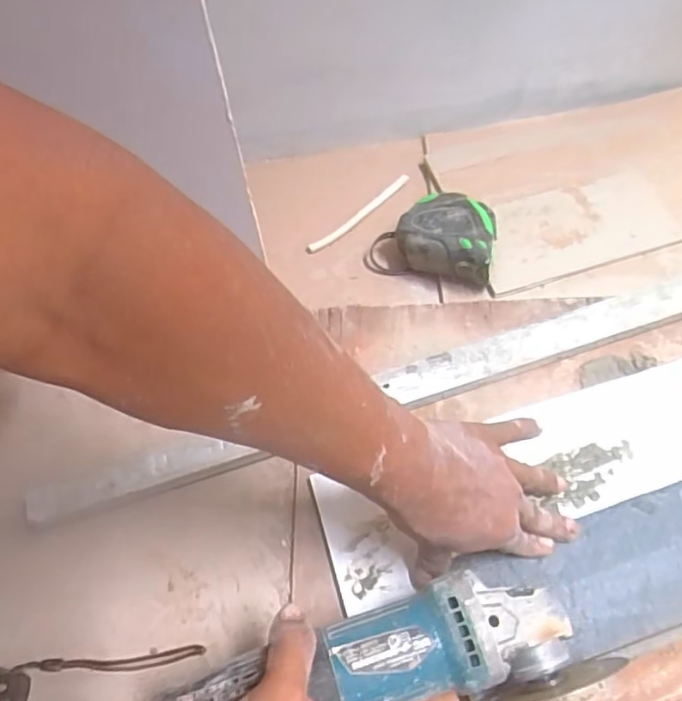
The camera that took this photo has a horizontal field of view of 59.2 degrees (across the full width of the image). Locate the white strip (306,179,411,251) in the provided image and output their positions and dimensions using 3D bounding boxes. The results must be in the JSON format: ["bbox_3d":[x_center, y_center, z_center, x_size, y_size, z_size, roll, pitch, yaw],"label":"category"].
[{"bbox_3d":[0.021,-0.141,0.624,0.132,0.008,0.014,-37,66,-15],"label":"white strip"}]

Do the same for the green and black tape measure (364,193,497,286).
[{"bbox_3d":[0.086,-0.109,0.572,0.115,0.048,0.071,10,63,9],"label":"green and black tape measure"}]

